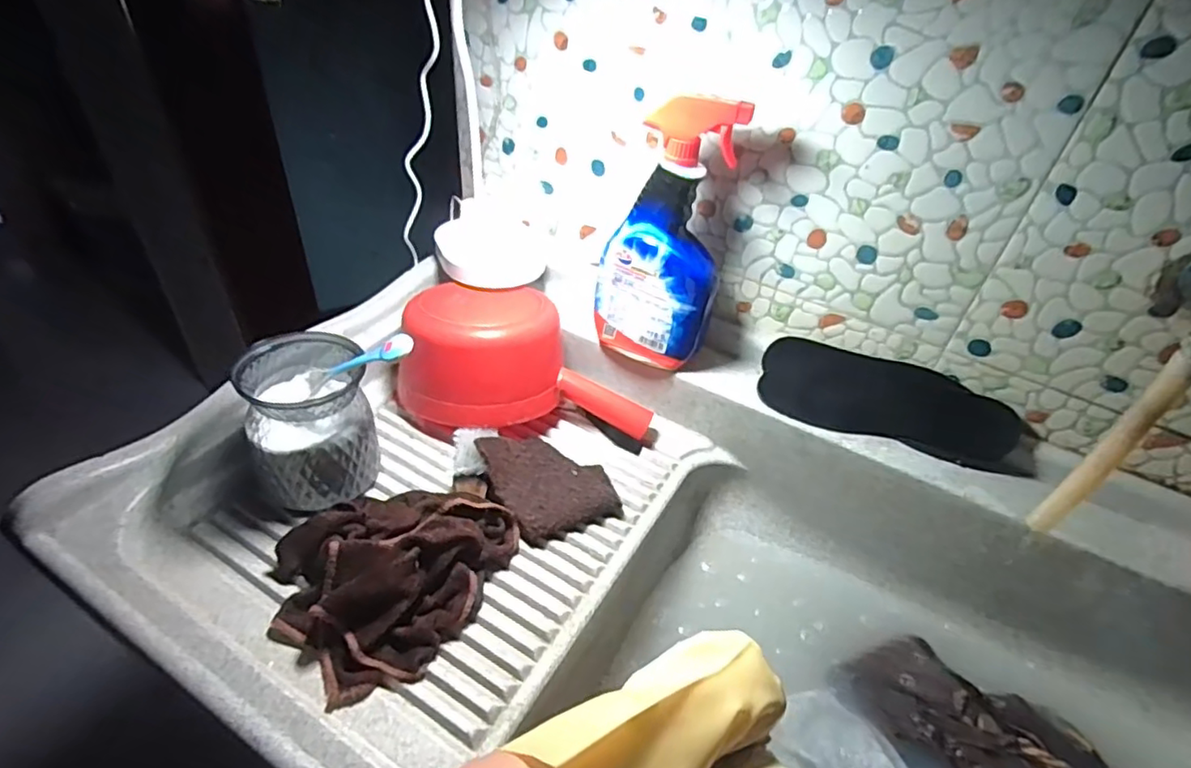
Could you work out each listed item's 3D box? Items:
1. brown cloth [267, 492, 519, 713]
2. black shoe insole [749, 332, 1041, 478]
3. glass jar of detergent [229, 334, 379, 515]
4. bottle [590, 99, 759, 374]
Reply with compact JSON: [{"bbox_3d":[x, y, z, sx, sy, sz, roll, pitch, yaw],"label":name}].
[{"bbox_3d":[-0.154,0.141,0.487,0.148,0.055,0.189,33,47,27],"label":"brown cloth"},{"bbox_3d":[0.302,0.018,0.622,0.257,0.020,0.089,13,77,16],"label":"black shoe insole"},{"bbox_3d":[-0.253,0.027,0.542,0.103,0.107,0.119,-15,45,-23],"label":"glass jar of detergent"},{"bbox_3d":[0.071,-0.146,0.610,0.119,0.259,0.068,24,43,19],"label":"bottle"}]

